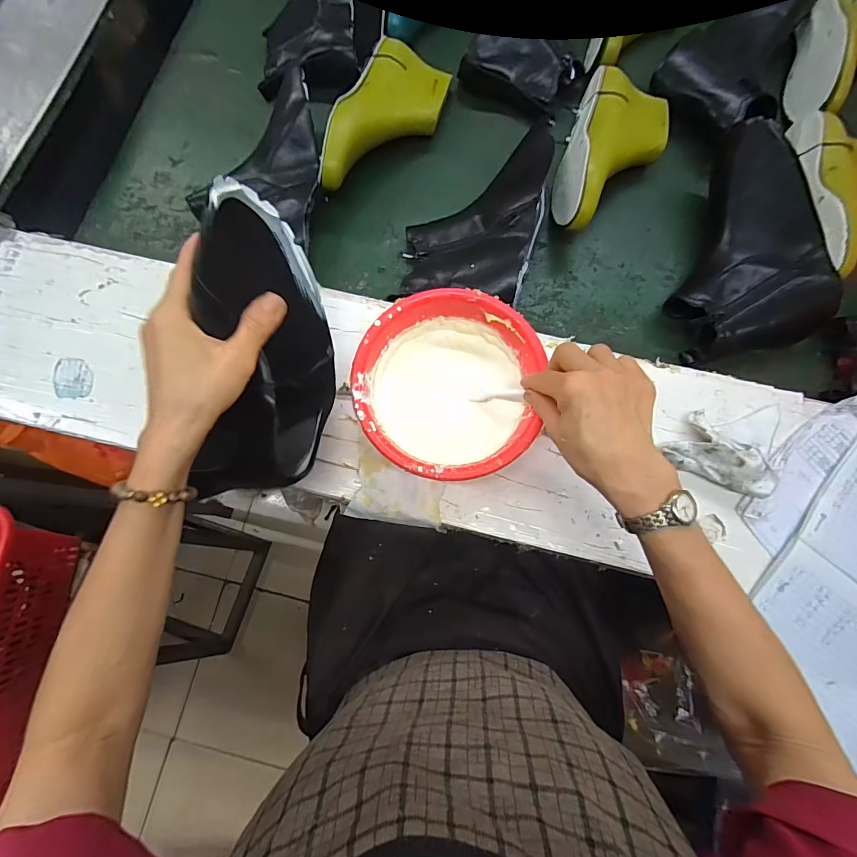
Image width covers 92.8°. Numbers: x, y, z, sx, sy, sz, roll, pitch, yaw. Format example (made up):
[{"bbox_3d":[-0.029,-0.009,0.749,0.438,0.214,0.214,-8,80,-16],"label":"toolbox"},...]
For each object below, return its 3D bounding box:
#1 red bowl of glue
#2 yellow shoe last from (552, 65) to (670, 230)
[{"bbox_3d":[0.019,-0.041,0.438,0.178,0.077,0.186,0,78,0],"label":"red bowl of glue"},{"bbox_3d":[0.239,-0.354,0.534,0.123,0.076,0.256,20,79,4],"label":"yellow shoe last"}]

